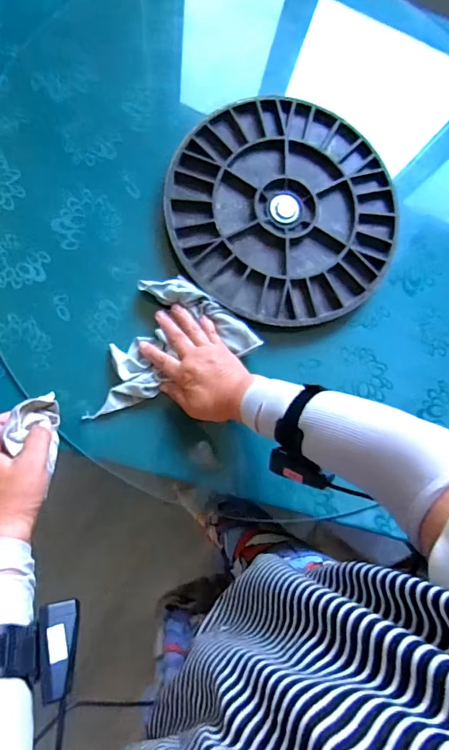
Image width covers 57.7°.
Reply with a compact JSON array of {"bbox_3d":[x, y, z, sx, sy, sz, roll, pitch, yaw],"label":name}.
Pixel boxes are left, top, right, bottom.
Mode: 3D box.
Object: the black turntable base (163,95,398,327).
[{"bbox_3d":[0.089,-0.240,0.598,0.326,0.028,0.326,1,84,-8],"label":"black turntable base"}]

